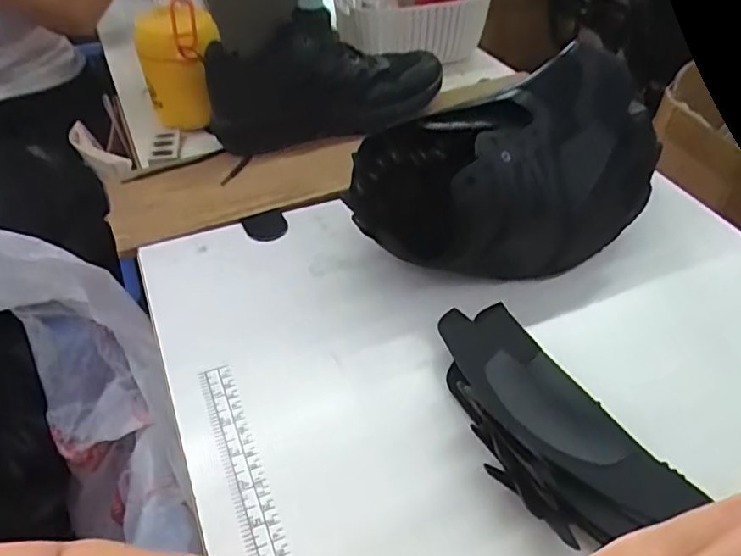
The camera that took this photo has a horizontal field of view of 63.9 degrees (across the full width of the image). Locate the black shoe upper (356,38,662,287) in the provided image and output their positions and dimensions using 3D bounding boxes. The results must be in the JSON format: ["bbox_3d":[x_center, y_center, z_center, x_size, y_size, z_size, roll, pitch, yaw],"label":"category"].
[{"bbox_3d":[0.116,-0.083,0.495,0.268,0.136,0.112,-15,45,-14],"label":"black shoe upper"}]

